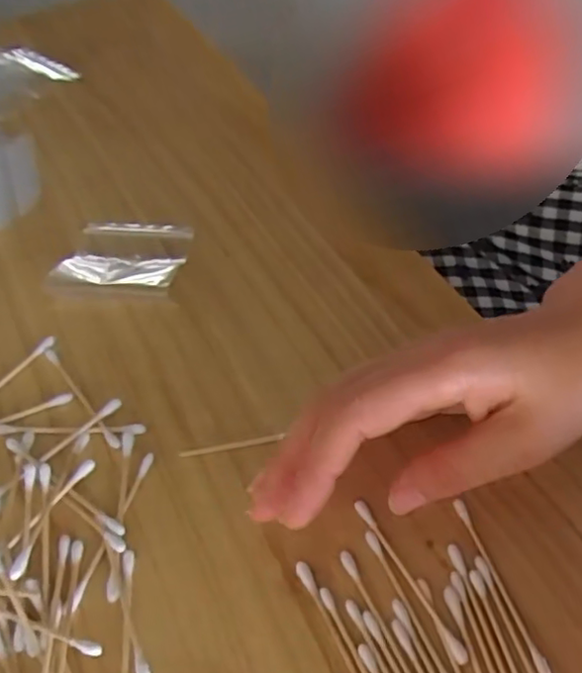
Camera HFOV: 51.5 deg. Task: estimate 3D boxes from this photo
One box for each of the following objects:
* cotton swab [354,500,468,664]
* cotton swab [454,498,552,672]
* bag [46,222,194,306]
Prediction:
[{"bbox_3d":[0.046,0.095,0.240,0.006,0.004,0.069,-25,58,-17],"label":"cotton swab"},{"bbox_3d":[0.082,0.097,0.238,0.005,0.004,0.070,-16,55,-11],"label":"cotton swab"},{"bbox_3d":[-0.094,-0.043,0.335,0.066,0.019,0.073,3,54,3],"label":"bag"}]

